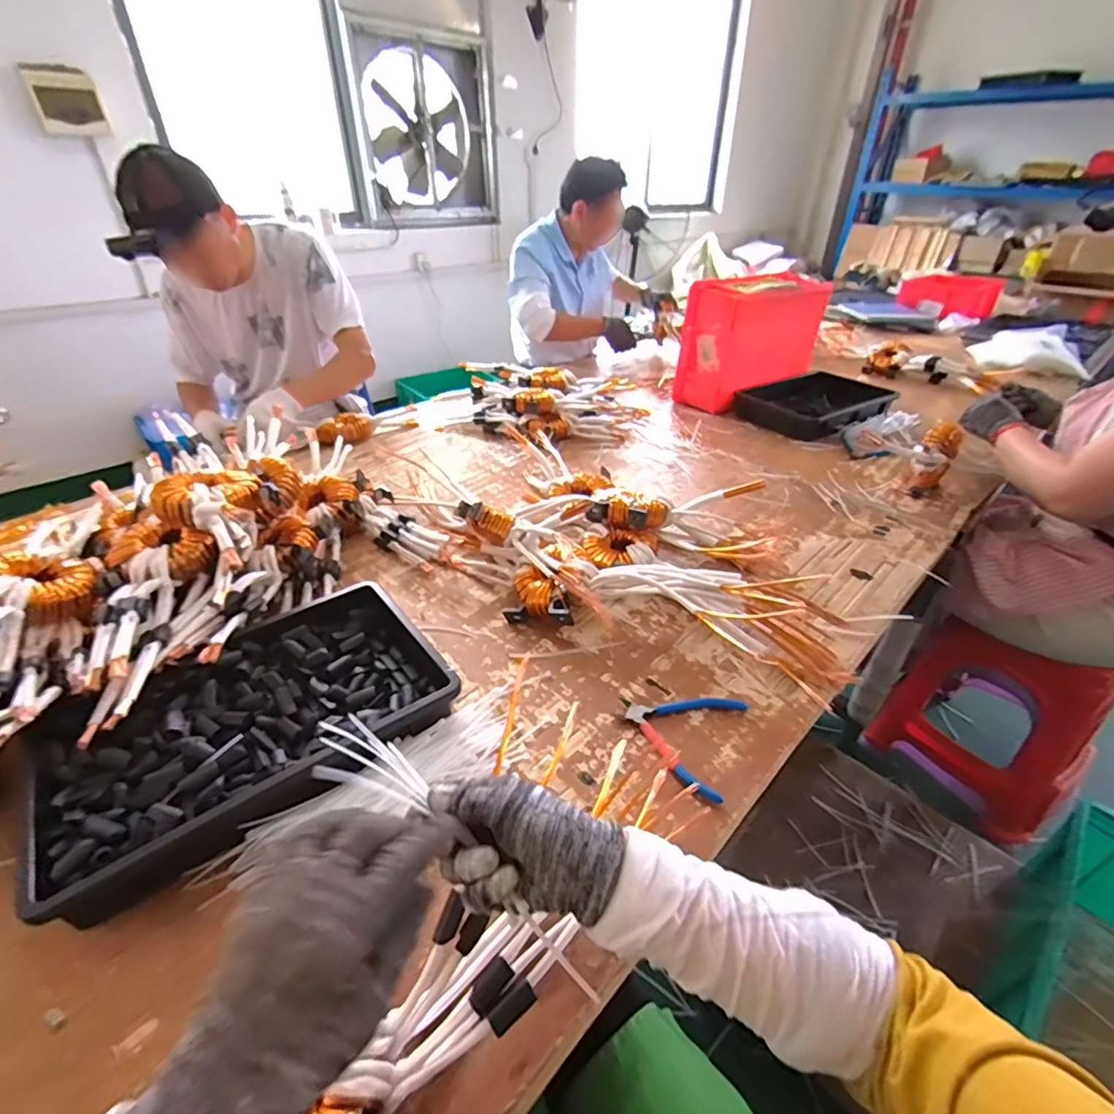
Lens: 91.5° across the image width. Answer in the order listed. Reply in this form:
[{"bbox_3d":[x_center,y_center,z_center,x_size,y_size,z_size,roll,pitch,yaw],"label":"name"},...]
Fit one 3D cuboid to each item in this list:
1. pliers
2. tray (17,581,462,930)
[{"bbox_3d":[0.130,0.190,0.598,0.129,0.016,0.134,15,38,20],"label":"pliers"},{"bbox_3d":[-0.322,0.170,0.585,0.370,0.063,0.255,-25,42,-31],"label":"tray"}]

